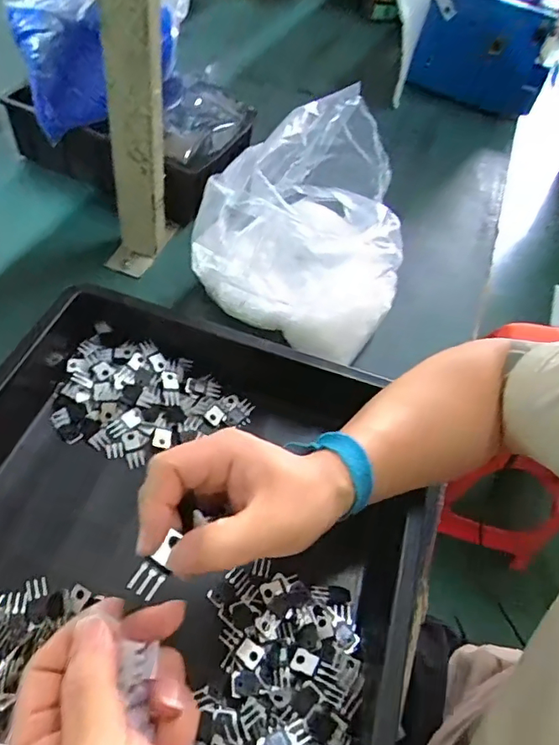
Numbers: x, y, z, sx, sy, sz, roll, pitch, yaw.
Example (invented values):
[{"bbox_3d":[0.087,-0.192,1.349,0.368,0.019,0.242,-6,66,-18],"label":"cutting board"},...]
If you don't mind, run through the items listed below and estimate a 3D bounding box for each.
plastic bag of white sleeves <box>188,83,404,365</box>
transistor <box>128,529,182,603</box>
[{"bbox_3d":[0.038,-0.125,0.528,0.204,0.210,0.159,-33,65,-29],"label":"plastic bag of white sleeves"},{"bbox_3d":[-0.062,0.097,0.262,0.014,0.006,0.034,27,72,17],"label":"transistor"}]

